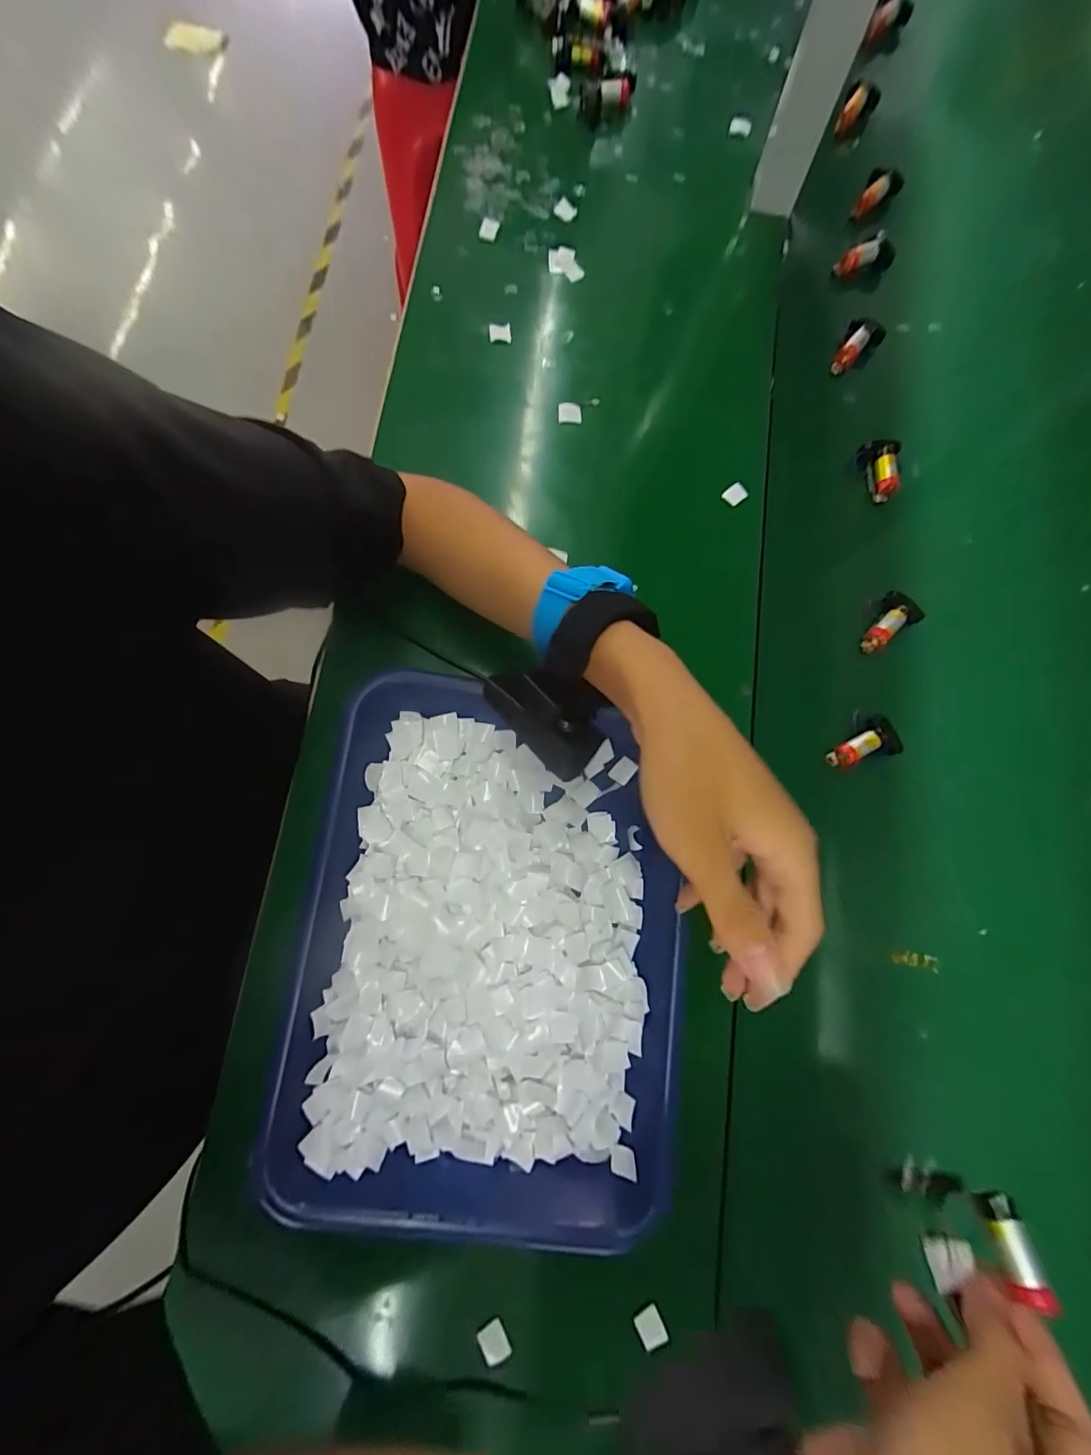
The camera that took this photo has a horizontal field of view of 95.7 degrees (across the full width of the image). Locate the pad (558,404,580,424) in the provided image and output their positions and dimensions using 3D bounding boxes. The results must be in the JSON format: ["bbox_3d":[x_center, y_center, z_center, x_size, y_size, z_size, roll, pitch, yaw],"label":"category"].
[{"bbox_3d":[0.021,-0.274,0.430,0.020,0.008,0.019,-1,79,-1],"label":"pad"}]

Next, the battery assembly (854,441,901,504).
[{"bbox_3d":[0.293,-0.225,0.433,0.030,0.019,0.047,4,79,0],"label":"battery assembly"}]

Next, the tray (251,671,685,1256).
[{"bbox_3d":[-0.033,0.141,0.336,0.248,0.039,0.327,6,80,1],"label":"tray"}]

